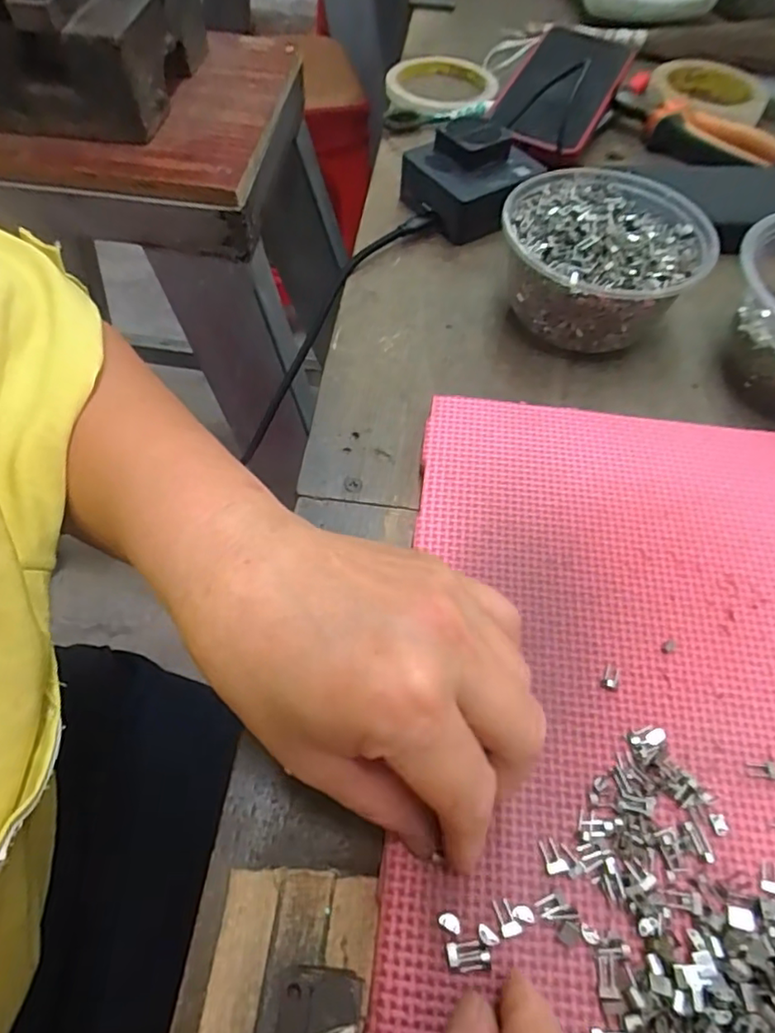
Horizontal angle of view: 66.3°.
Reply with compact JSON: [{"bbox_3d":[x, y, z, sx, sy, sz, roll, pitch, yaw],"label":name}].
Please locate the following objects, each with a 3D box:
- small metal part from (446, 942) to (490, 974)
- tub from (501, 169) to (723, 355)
[{"bbox_3d":[0.025,0.138,0.185,0.013,0.004,0.008,1,56,-1],"label":"small metal part"},{"bbox_3d":[0.122,-0.145,0.348,0.109,0.064,0.107,1,56,-1],"label":"tub"}]

